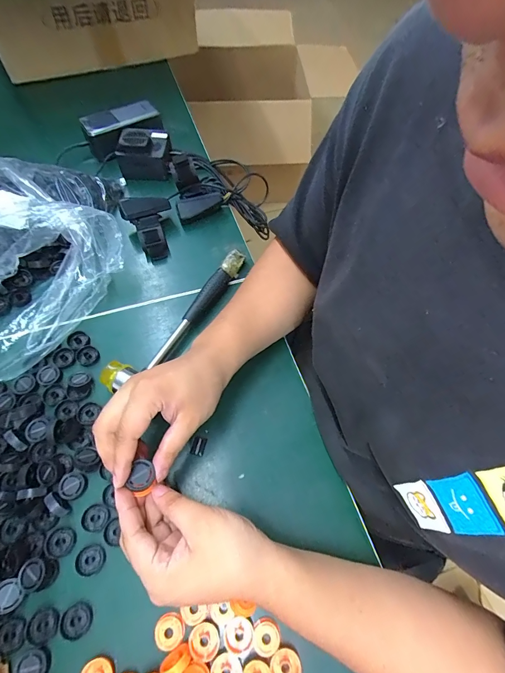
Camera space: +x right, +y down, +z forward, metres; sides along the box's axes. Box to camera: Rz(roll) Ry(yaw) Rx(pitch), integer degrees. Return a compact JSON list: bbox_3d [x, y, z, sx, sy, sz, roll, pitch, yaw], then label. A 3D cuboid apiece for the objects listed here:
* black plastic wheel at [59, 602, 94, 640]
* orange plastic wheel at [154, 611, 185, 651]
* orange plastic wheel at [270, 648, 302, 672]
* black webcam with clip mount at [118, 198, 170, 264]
[{"bbox_3d":[-0.156,0.251,0.293,0.025,0.007,0.024,0,63,-1],"label":"black plastic wheel"},{"bbox_3d":[-0.072,0.257,0.290,0.024,0.010,0.023,0,63,-1],"label":"orange plastic wheel"},{"bbox_3d":[0.028,0.280,0.280,0.025,0.004,0.026,0,63,-1],"label":"orange plastic wheel"},{"bbox_3d":[-0.146,-0.164,0.489,0.069,0.052,0.086,-23,66,-12],"label":"black webcam with clip mount"}]

